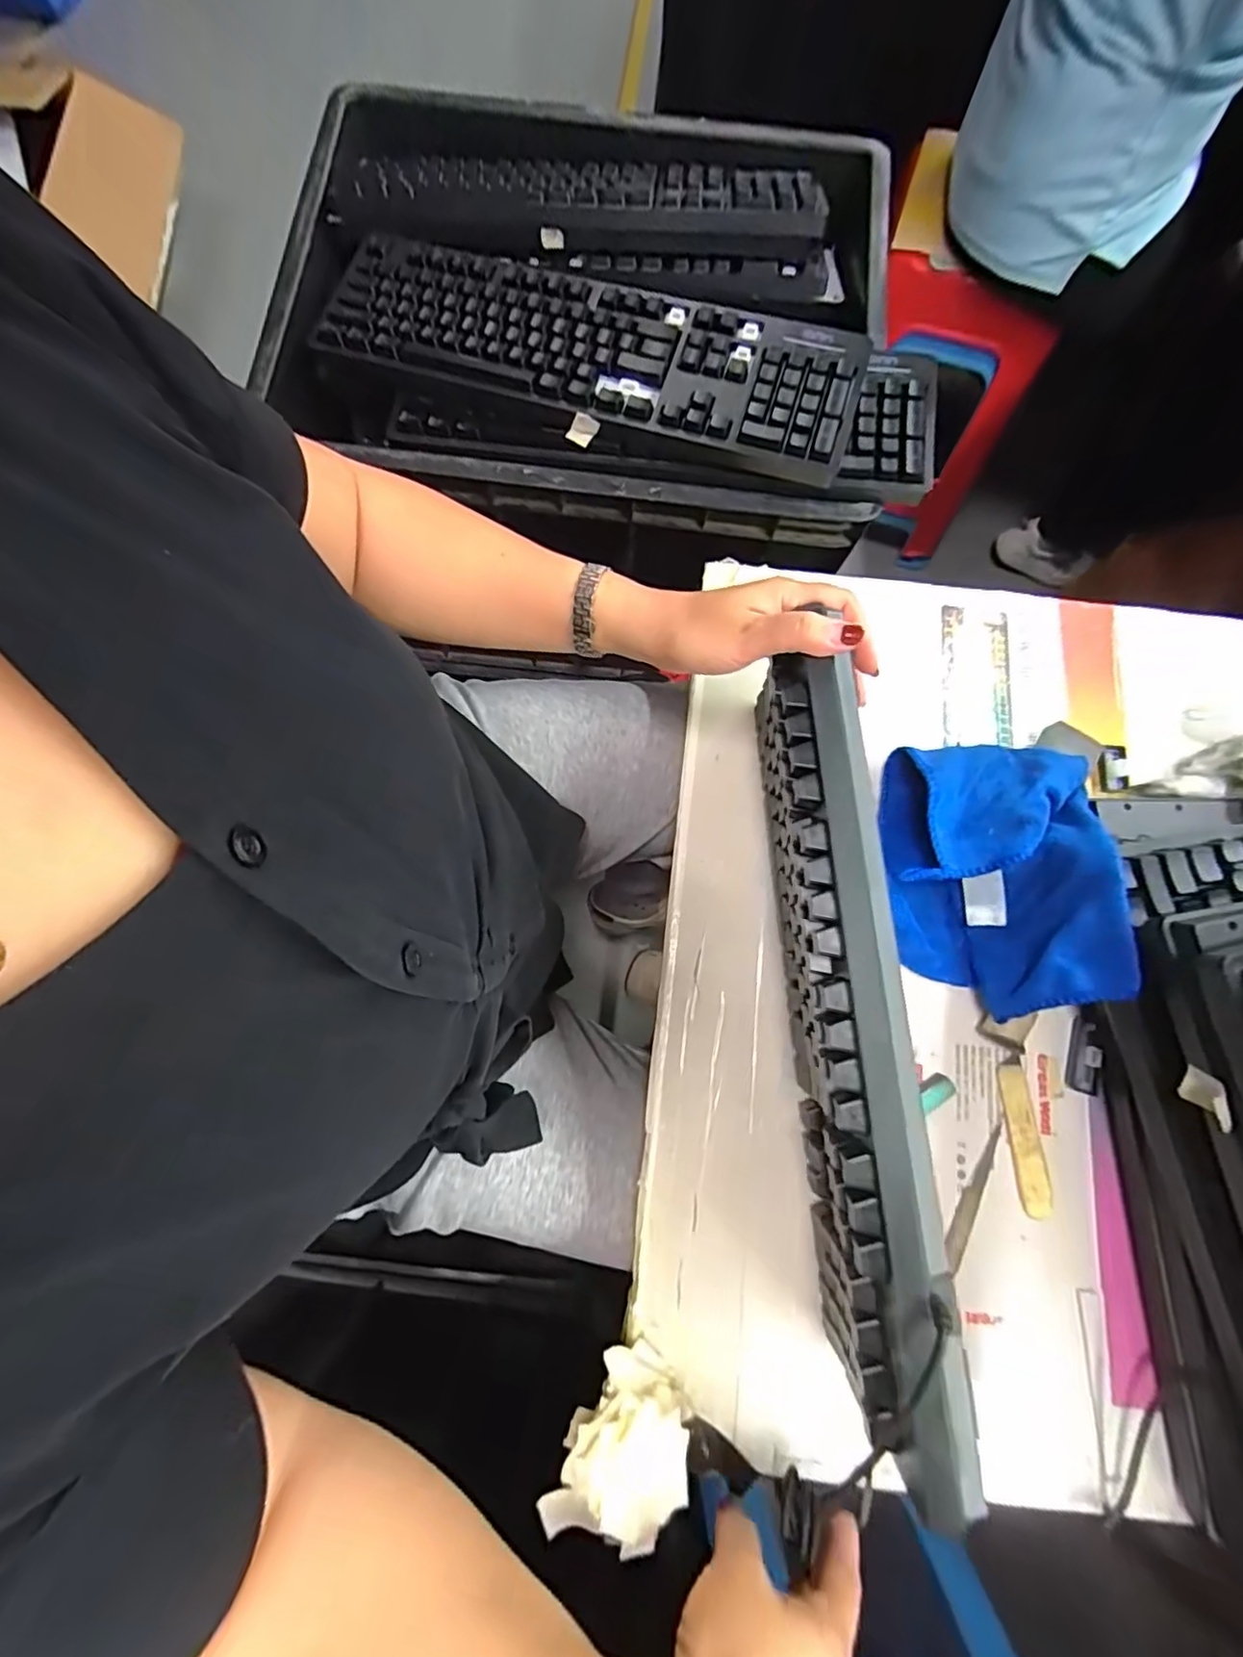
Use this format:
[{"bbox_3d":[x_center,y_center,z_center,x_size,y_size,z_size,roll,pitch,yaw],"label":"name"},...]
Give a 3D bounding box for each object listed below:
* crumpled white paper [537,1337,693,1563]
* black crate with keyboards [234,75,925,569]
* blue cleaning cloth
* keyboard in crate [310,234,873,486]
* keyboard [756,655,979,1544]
[{"bbox_3d":[0.002,0.355,0.340,0.072,0.057,0.081,22,78,4],"label":"crumpled white paper"},{"bbox_3d":[-0.018,-0.496,0.548,0.554,0.118,0.436,9,77,1],"label":"black crate with keyboards"},{"bbox_3d":[0.261,0.026,0.413,0.135,0.077,0.192,10,77,1],"label":"blue cleaning cloth"},{"bbox_3d":[-0.027,-0.393,0.480,0.434,0.022,0.132,17,77,3],"label":"keyboard in crate"},{"bbox_3d":[0.118,0.106,0.355,0.044,0.146,0.412,-4,75,-2],"label":"keyboard"}]

